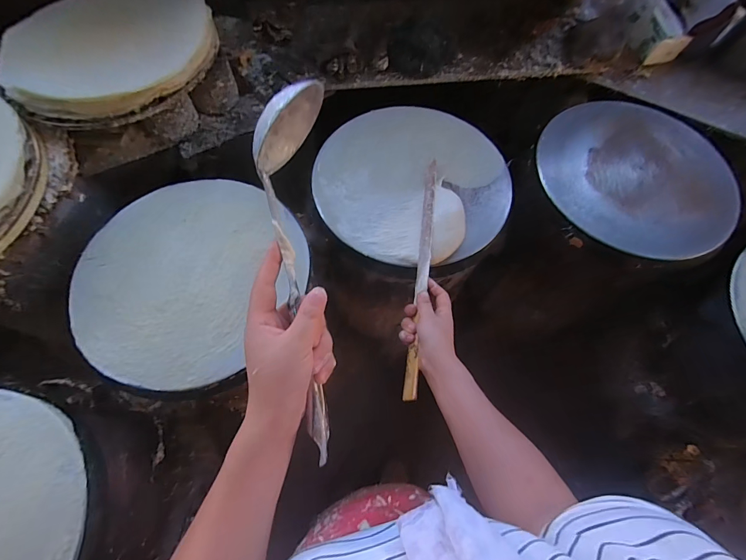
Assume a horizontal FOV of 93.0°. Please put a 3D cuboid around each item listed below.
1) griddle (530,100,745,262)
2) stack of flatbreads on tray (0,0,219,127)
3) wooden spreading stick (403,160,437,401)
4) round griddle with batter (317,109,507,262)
[{"bbox_3d":[0.486,-0.199,0.657,0.331,0.012,0.336,1,67,-2],"label":"griddle"},{"bbox_3d":[-0.460,-0.411,0.637,0.361,0.050,0.320,-25,70,-12],"label":"stack of flatbreads on tray"},{"bbox_3d":[0.080,-0.025,0.568,0.019,0.023,0.418,9,65,2],"label":"wooden spreading stick"},{"bbox_3d":[0.075,-0.194,0.652,0.340,0.036,0.353,1,67,-2],"label":"round griddle with batter"}]

